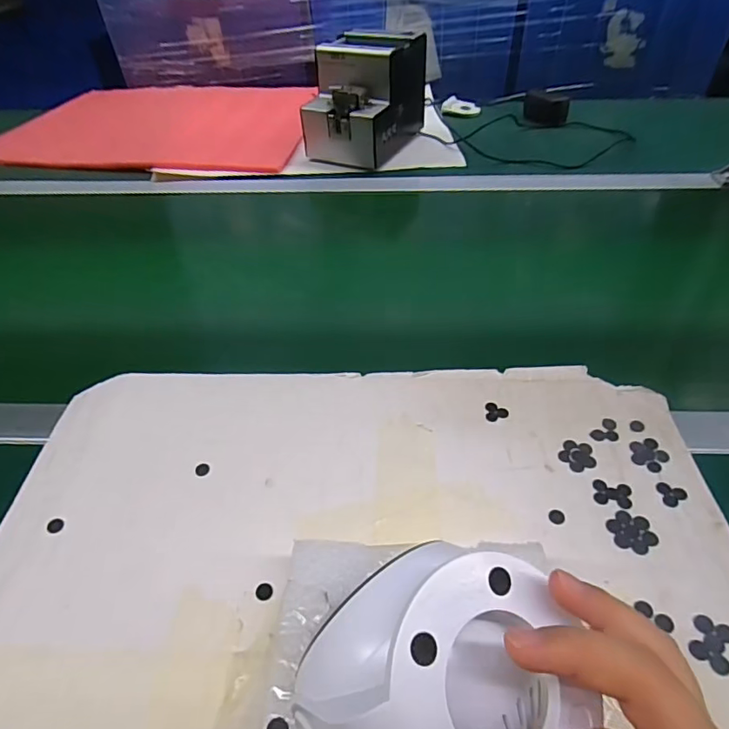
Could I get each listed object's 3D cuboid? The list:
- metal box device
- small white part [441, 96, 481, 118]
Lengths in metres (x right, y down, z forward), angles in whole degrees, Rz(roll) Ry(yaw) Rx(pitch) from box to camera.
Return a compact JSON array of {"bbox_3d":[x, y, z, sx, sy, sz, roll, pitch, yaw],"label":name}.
[{"bbox_3d":[0.001,-0.417,0.770,0.124,0.140,0.191,18,48,21],"label":"metal box device"},{"bbox_3d":[0.181,-0.480,0.926,0.071,0.026,0.038,5,44,8],"label":"small white part"}]

